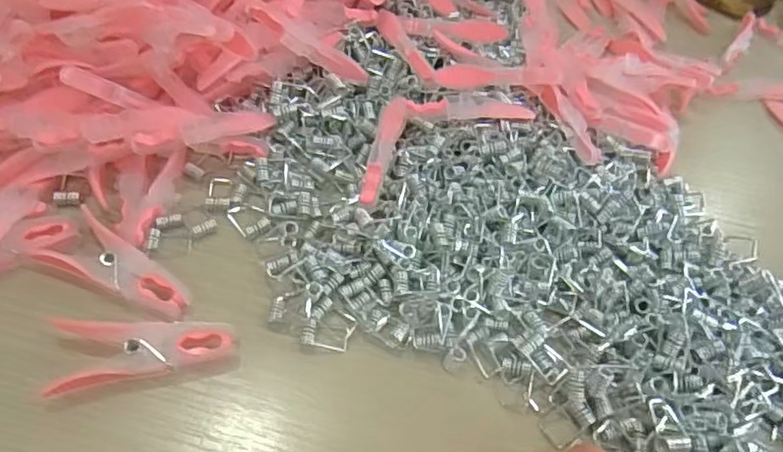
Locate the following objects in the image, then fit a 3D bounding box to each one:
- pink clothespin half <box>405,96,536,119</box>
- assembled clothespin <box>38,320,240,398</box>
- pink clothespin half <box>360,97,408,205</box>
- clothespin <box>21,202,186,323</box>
[{"bbox_3d":[0.047,-0.068,0.351,0.076,0.012,0.010,-6,53,-10],"label":"pink clothespin half"},{"bbox_3d":[-0.109,0.057,0.271,0.077,0.013,0.032,-4,53,-9],"label":"assembled clothespin"},{"bbox_3d":[-0.005,-0.042,0.339,0.013,0.010,0.069,14,65,5],"label":"pink clothespin half"},{"bbox_3d":[-0.133,0.022,0.292,0.077,0.010,0.032,32,69,7],"label":"clothespin"}]

